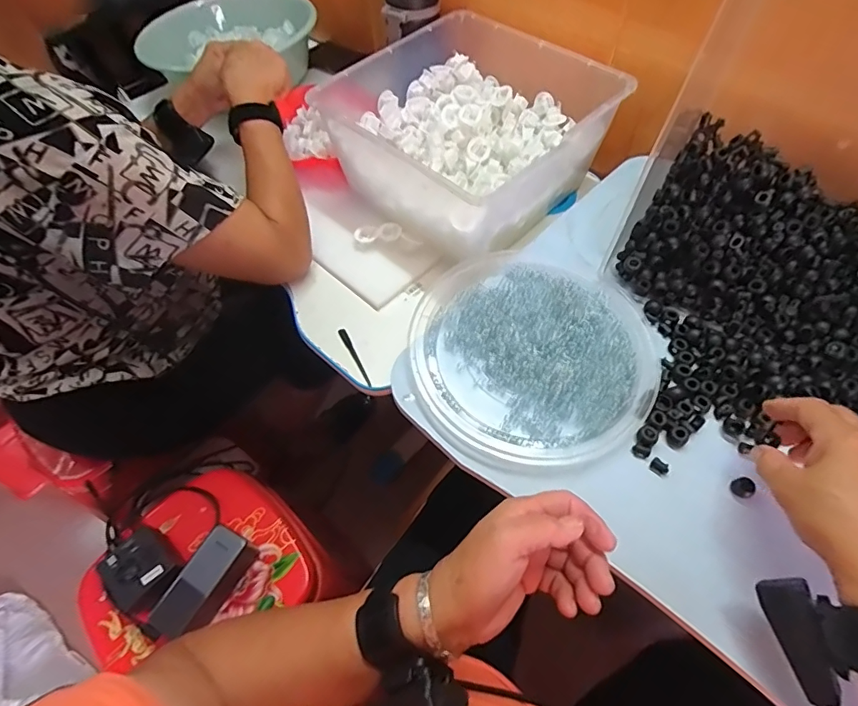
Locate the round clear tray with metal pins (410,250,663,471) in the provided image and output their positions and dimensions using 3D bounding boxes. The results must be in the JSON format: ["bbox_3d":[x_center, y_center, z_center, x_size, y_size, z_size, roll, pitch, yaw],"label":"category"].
[{"bbox_3d":[0.101,-0.004,0.478,0.229,0.023,0.221,-1,58,2],"label":"round clear tray with metal pins"}]

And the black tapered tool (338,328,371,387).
[{"bbox_3d":[-0.086,0.005,0.577,0.010,0.011,0.089,-27,60,-14],"label":"black tapered tool"}]

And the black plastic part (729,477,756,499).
[{"bbox_3d":[0.259,0.111,0.398,0.015,0.011,0.016,-1,58,2],"label":"black plastic part"}]

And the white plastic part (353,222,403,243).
[{"bbox_3d":[-0.068,-0.161,0.647,0.061,0.013,0.029,-5,58,0],"label":"white plastic part"}]

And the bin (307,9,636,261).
[{"bbox_3d":[0.053,-0.299,0.661,0.299,0.129,0.307,-41,64,-20],"label":"bin"}]

